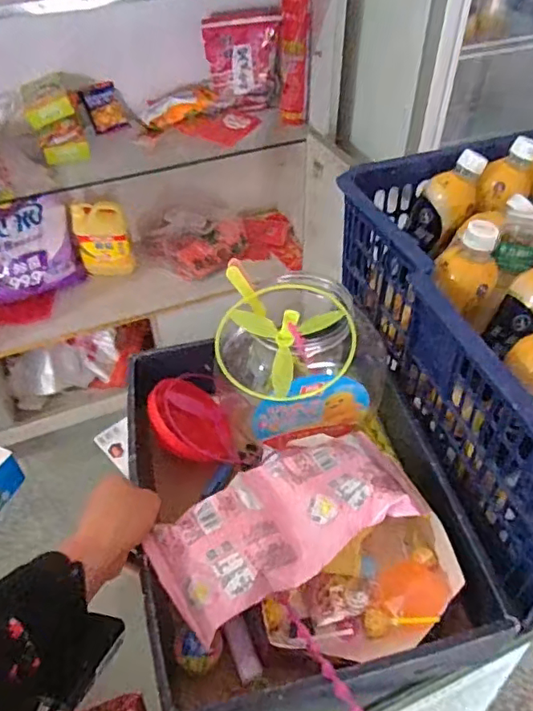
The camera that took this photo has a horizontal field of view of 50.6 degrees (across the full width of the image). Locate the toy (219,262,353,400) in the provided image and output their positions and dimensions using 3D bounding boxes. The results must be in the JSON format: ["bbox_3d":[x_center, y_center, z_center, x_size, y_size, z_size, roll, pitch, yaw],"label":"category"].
[{"bbox_3d":[0.019,-0.016,0.534,0.130,0.087,0.125,7,48,8],"label":"toy"}]

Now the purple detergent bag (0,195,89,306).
[{"bbox_3d":[-0.660,-0.272,1.497,0.309,0.242,0.093,-26,51,-20],"label":"purple detergent bag"}]

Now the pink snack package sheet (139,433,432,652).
[{"bbox_3d":[0.018,0.140,0.511,0.240,0.040,0.125,-24,51,-19],"label":"pink snack package sheet"}]

